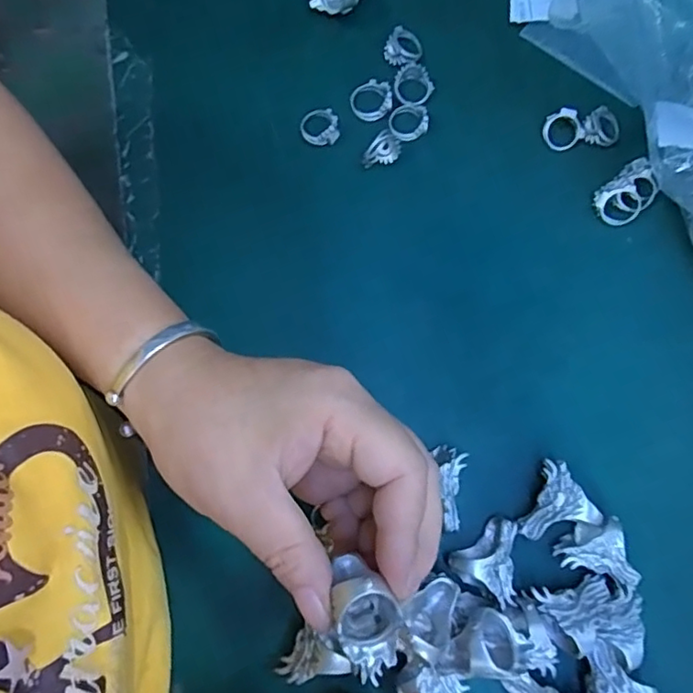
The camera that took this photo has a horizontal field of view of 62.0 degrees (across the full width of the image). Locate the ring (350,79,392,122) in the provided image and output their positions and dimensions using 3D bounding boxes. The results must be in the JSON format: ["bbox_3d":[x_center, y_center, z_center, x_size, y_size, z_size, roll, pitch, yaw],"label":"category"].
[{"bbox_3d":[0.014,-0.140,0.327,0.024,0.005,0.023,0,79,-1],"label":"ring"}]

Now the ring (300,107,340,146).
[{"bbox_3d":[-0.015,-0.124,0.325,0.021,0.008,0.020,0,79,-1],"label":"ring"}]

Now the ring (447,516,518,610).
[{"bbox_3d":[0.070,0.104,0.273,0.037,0.022,0.033,-28,81,-6],"label":"ring"}]

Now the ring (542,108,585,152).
[{"bbox_3d":[0.121,-0.122,0.325,0.022,0.004,0.021,2,106,7],"label":"ring"}]

